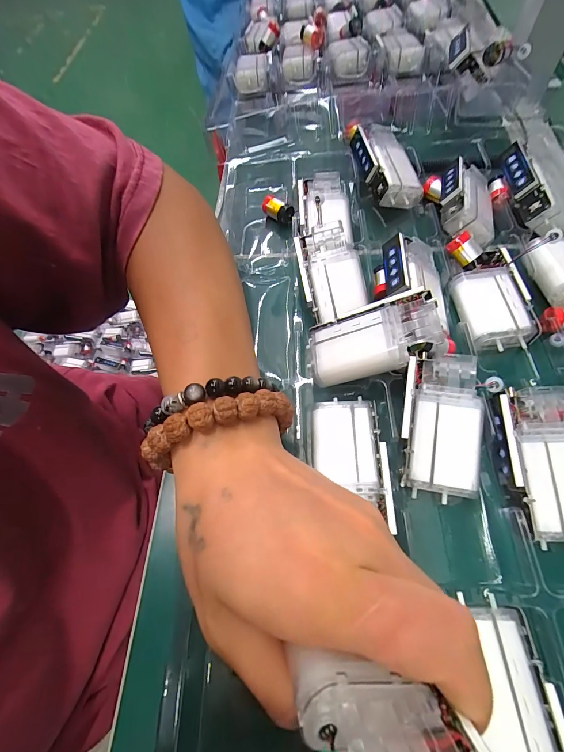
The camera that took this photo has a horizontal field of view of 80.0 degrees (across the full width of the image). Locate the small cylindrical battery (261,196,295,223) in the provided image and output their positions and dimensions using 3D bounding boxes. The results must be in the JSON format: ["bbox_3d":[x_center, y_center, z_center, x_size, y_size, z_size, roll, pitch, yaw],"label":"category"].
[{"bbox_3d":[-0.003,-0.152,0.305,0.012,0.015,0.032,-39,64,-18],"label":"small cylindrical battery"}]

